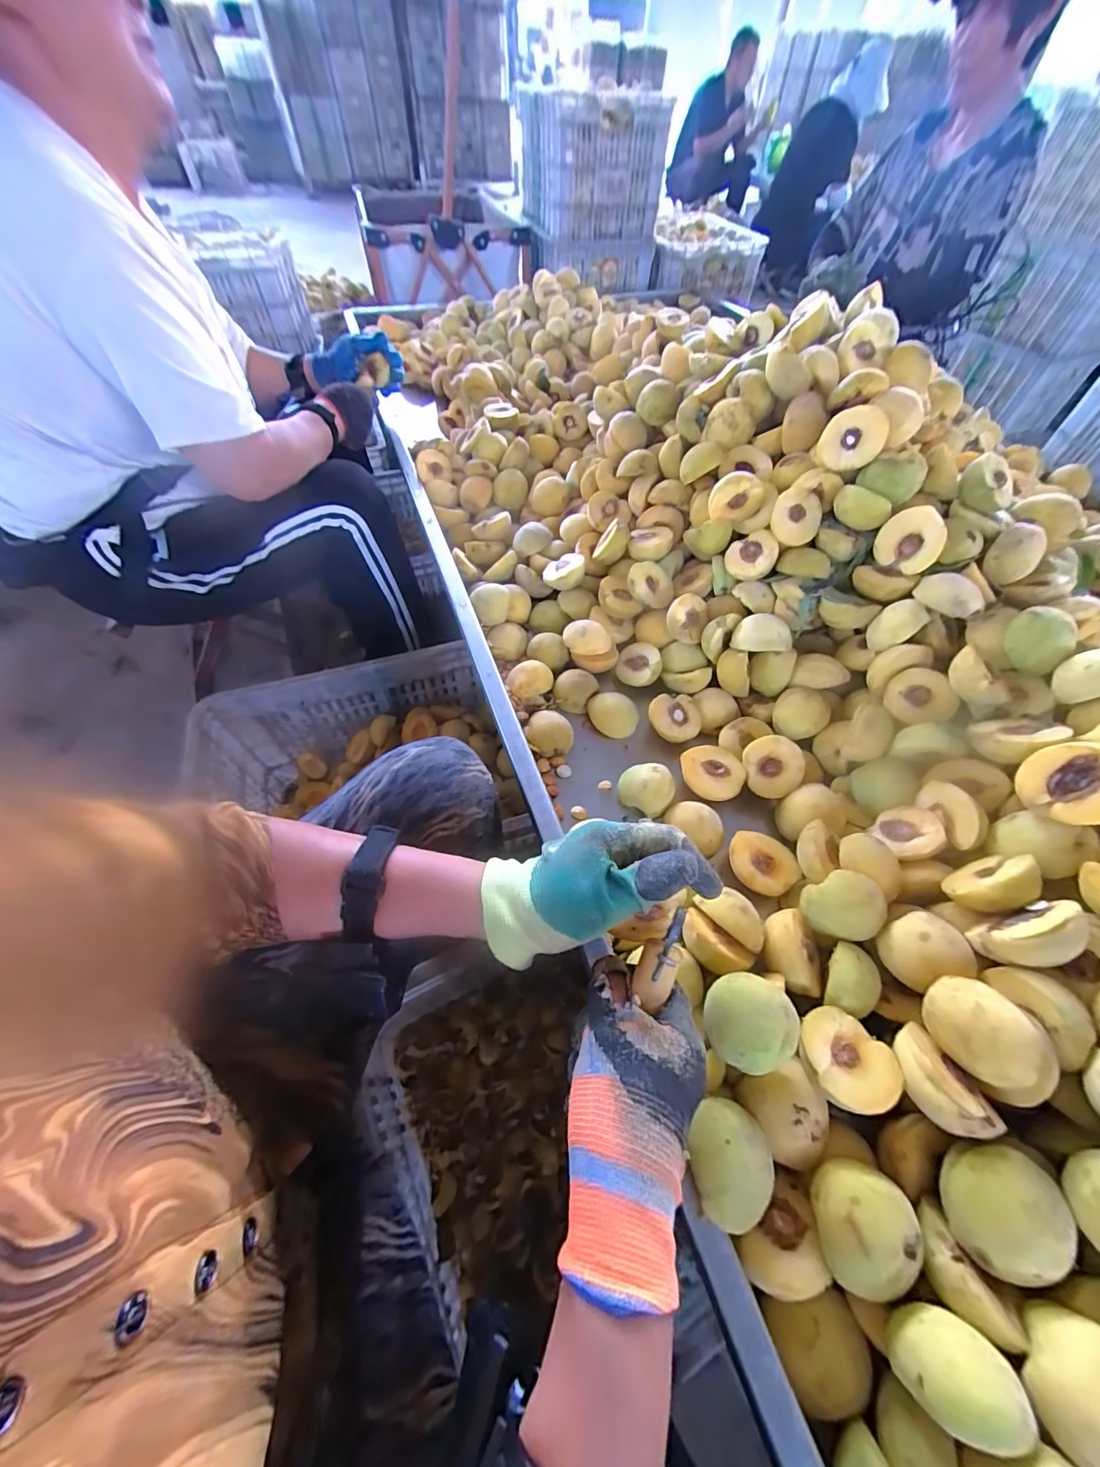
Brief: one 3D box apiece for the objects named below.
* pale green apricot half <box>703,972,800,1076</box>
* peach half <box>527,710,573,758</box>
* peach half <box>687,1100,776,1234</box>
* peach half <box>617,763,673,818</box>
[{"bbox_3d":[0.141,0.203,0.327,0.053,0.040,0.058,1,55,-1],"label":"pale green apricot half"},{"bbox_3d":[0.000,0.000,0.523,0.050,0.024,0.049,0,55,-2],"label":"peach half"},{"bbox_3d":[0.112,0.267,0.288,0.049,0.025,0.059,-5,55,-6],"label":"peach half"},{"bbox_3d":[0.102,0.054,0.485,0.053,0.024,0.054,1,55,-1],"label":"peach half"}]

